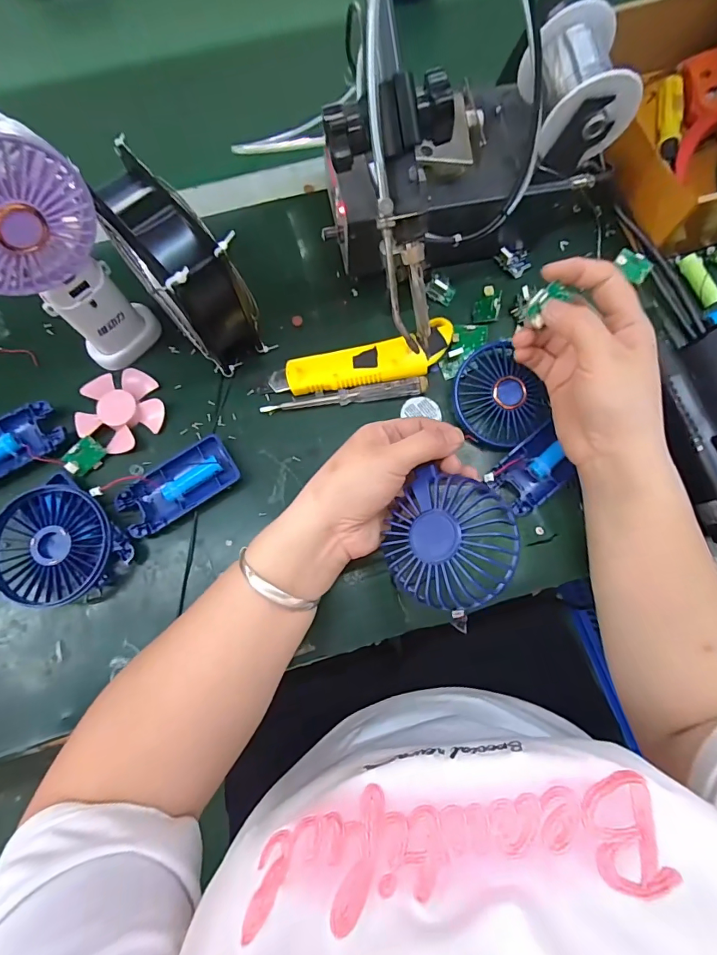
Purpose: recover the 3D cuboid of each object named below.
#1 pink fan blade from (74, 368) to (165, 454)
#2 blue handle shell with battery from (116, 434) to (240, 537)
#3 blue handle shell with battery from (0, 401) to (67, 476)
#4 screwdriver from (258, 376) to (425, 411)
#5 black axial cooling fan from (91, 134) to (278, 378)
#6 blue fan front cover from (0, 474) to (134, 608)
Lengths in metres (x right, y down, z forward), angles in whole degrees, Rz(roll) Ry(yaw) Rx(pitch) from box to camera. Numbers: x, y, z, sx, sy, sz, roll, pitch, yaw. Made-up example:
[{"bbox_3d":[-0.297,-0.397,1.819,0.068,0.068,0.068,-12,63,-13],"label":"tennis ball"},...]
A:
[{"bbox_3d":[-0.201,-0.058,0.368,0.070,0.010,0.071,0,77,0],"label":"pink fan blade"},{"bbox_3d":[-0.143,0.007,0.351,0.092,0.014,0.044,-34,80,-8],"label":"blue handle shell with battery"},{"bbox_3d":[-0.289,-0.027,0.356,0.091,0.012,0.049,-30,79,-7],"label":"blue handle shell with battery"},{"bbox_3d":[-0.011,-0.068,0.368,0.137,0.015,0.012,-8,77,-2],"label":"screwdriver"},{"bbox_3d":[-0.129,-0.152,0.330,0.058,0.118,0.111,-41,81,-9],"label":"black axial cooling fan"},{"bbox_3d":[-0.228,0.051,0.333,0.090,0.026,0.083,38,80,8],"label":"blue fan front cover"}]

